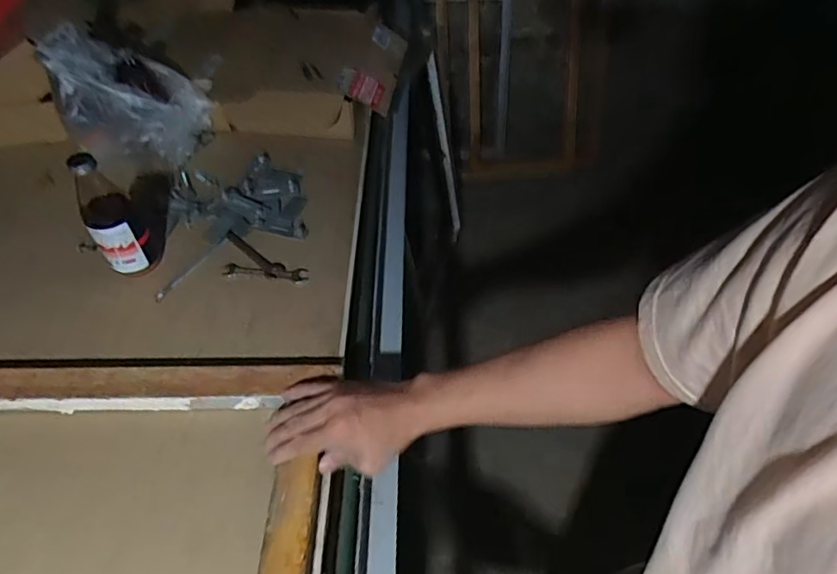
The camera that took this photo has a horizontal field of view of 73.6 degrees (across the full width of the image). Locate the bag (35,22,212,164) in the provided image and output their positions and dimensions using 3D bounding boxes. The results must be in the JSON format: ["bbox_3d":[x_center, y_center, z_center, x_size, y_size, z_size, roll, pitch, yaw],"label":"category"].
[{"bbox_3d":[-0.426,-0.279,0.832,0.178,0.189,0.132,11,52,8],"label":"bag"}]

